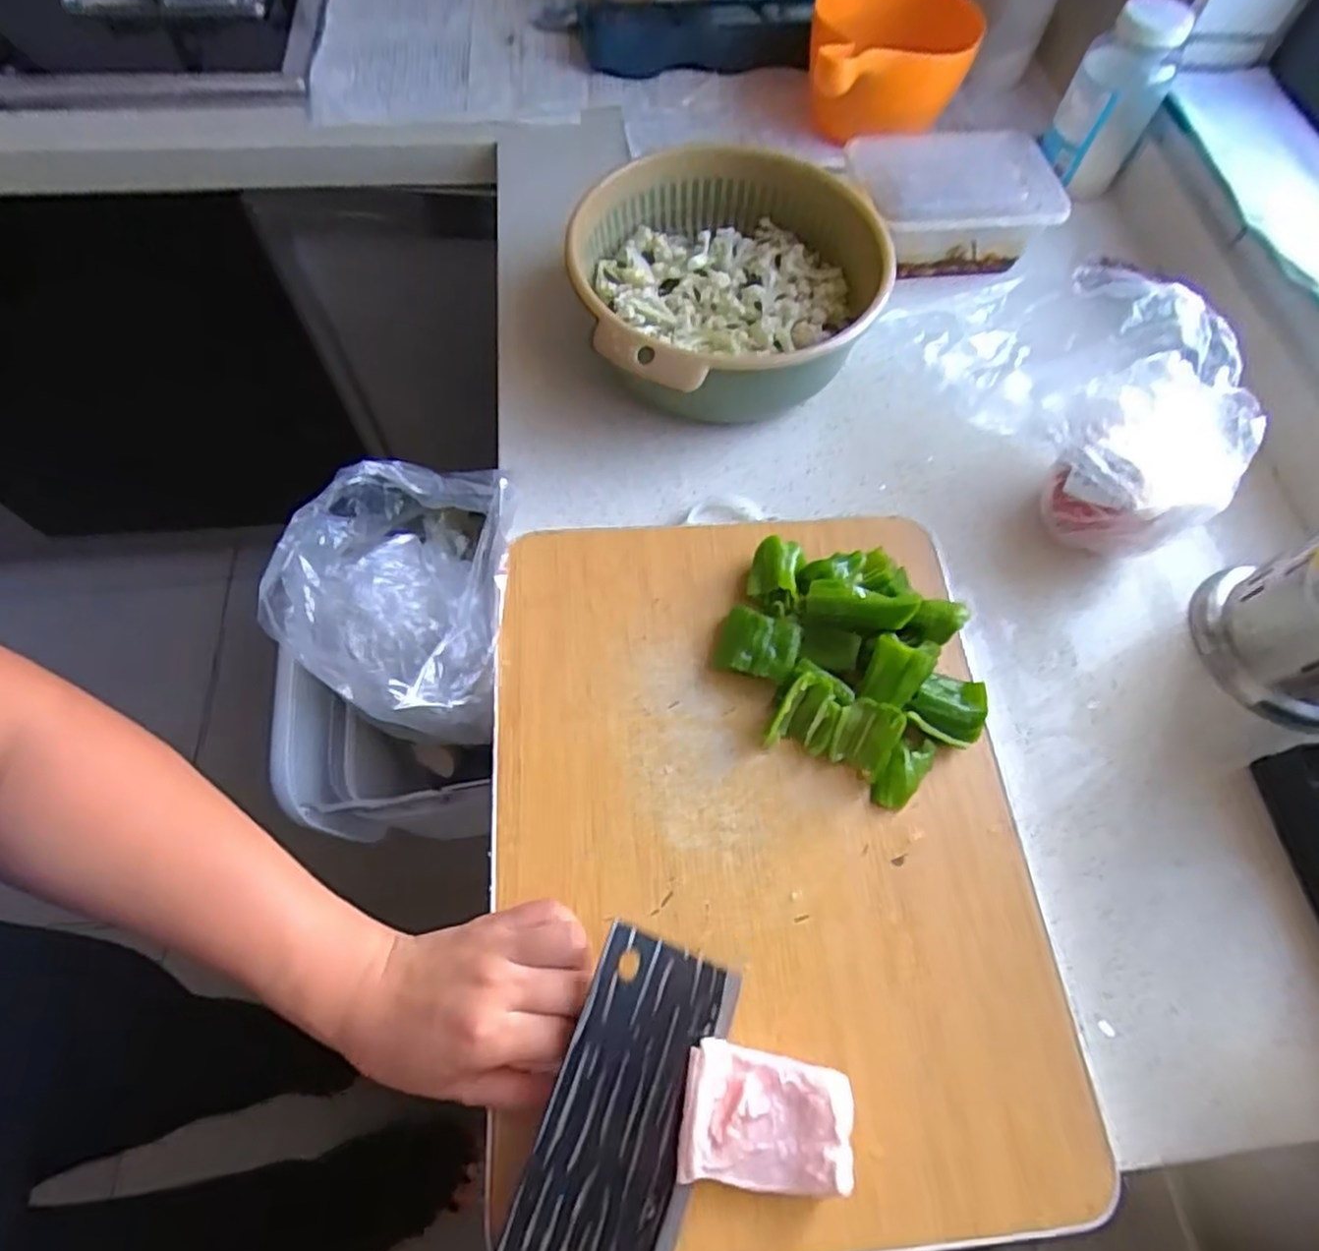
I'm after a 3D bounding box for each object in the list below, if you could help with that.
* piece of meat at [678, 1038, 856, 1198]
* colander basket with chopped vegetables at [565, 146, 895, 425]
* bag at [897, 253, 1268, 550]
[{"bbox_3d":[0.050,0.231,0.337,0.076,0.024,0.054,9,64,3],"label":"piece of meat"},{"bbox_3d":[0.050,-0.256,0.552,0.233,0.096,0.223,1,64,-1],"label":"colander basket with chopped vegetables"},{"bbox_3d":[0.305,-0.178,0.519,0.164,0.105,0.259,-25,67,-13],"label":"bag"}]

